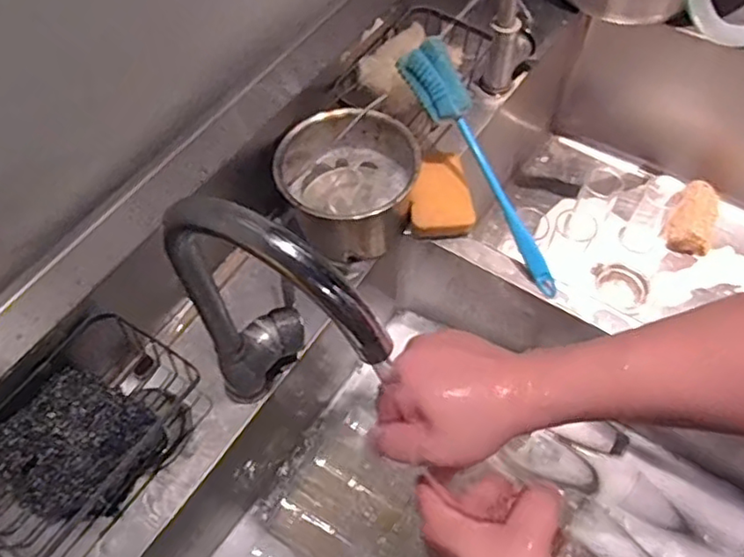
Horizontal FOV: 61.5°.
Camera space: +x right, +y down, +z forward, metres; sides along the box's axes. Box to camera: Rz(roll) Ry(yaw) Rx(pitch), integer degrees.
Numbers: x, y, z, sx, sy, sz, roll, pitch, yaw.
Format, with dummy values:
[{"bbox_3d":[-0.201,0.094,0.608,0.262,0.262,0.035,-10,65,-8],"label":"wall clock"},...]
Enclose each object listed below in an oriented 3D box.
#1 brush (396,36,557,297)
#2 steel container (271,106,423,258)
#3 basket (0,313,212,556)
[{"bbox_3d":[0.125,-0.122,0.690,0.048,0.034,0.310,-28,86,-15],"label":"brush"},{"bbox_3d":[-0.028,-0.108,0.703,0.147,0.099,0.146,11,59,8],"label":"steel container"},{"bbox_3d":[-0.257,0.146,0.551,0.111,0.103,0.204,27,62,17],"label":"basket"}]

